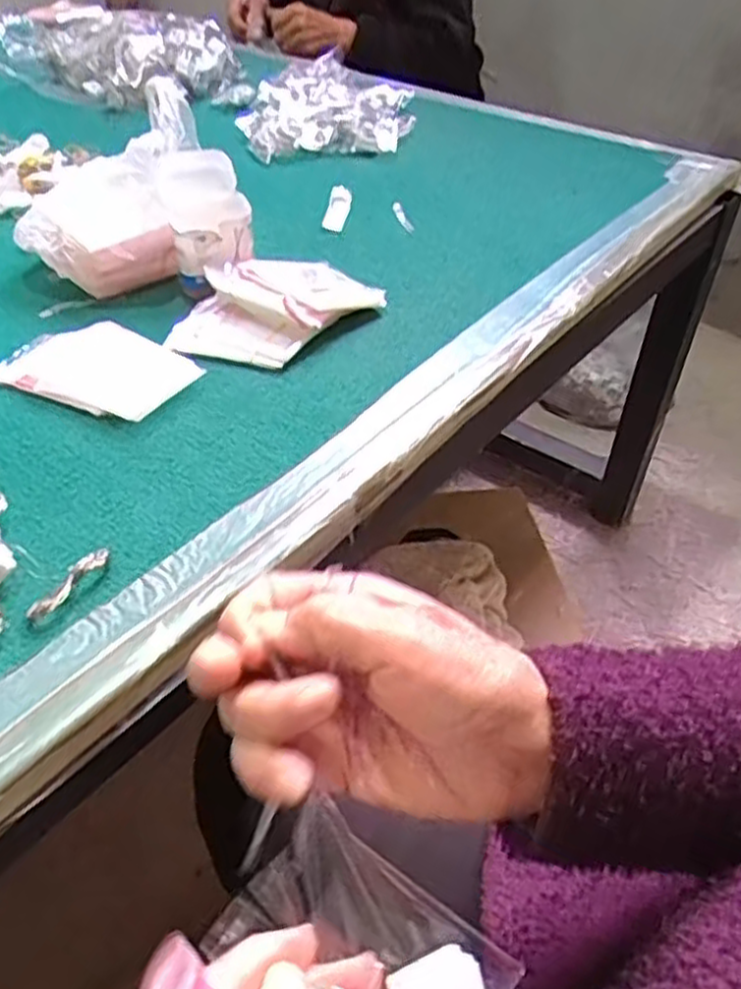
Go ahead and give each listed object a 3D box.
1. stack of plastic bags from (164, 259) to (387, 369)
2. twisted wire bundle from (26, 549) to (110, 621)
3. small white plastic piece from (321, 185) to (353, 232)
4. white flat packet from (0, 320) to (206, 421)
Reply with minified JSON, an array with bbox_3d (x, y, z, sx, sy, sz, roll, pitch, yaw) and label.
[{"bbox_3d":[-0.075,-0.152,0.603,0.104,0.032,0.154,32,50,27],"label":"stack of plastic bags"},{"bbox_3d":[-0.159,0.047,0.405,0.010,0.012,0.051,25,47,21],"label":"twisted wire bundle"},{"bbox_3d":[-0.032,-0.276,0.740,0.022,0.012,0.053,9,70,5],"label":"small white plastic piece"},{"bbox_3d":[-0.195,-0.091,0.550,0.131,0.011,0.089,21,46,18],"label":"white flat packet"}]

